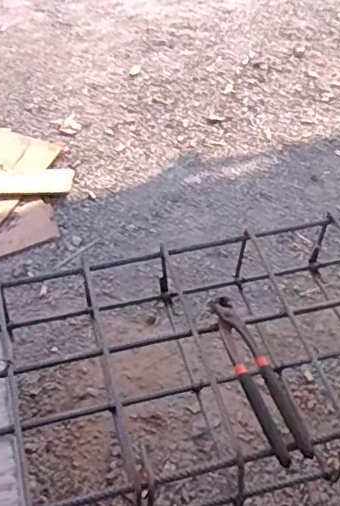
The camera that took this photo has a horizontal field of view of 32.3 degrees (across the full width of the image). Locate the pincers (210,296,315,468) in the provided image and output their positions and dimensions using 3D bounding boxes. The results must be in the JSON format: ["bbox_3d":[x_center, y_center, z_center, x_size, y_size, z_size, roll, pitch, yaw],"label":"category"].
[{"bbox_3d":[0.102,0.142,0.690,0.043,0.031,0.217,-15,50,-11],"label":"pincers"}]

